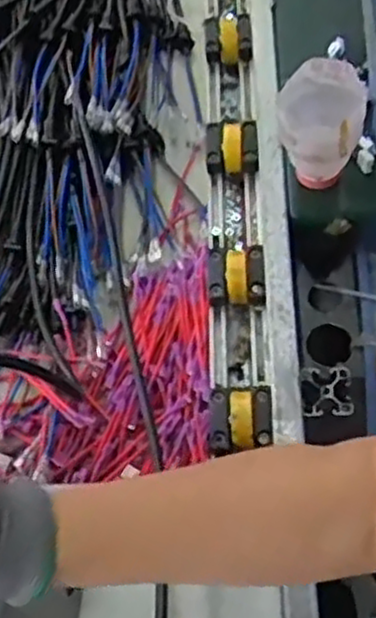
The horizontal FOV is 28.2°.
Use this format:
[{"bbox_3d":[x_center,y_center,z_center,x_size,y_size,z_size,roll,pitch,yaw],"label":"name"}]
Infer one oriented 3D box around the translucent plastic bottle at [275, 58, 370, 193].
[{"bbox_3d":[0.106,-0.141,0.615,0.070,0.104,0.064,7,63,10],"label":"translucent plastic bottle"}]

